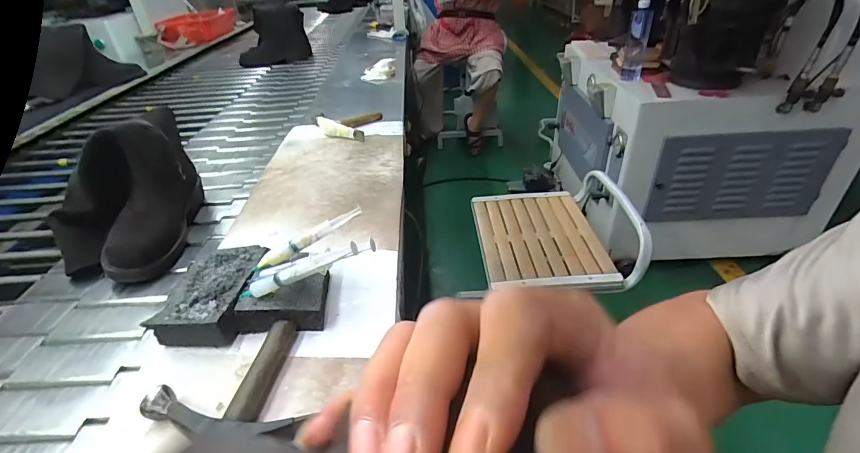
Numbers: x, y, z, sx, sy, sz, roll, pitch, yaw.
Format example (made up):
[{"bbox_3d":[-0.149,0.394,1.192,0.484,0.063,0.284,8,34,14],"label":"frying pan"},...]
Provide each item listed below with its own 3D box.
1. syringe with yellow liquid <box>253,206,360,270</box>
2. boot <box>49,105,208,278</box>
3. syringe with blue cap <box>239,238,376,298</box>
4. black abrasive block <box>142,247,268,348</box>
[{"bbox_3d":[-0.140,0.013,0.491,0.135,0.016,0.013,-31,40,-13],"label":"syringe with yellow liquid"},{"bbox_3d":[-0.472,-0.051,0.657,0.136,0.186,0.228,3,34,8],"label":"boot"},{"bbox_3d":[-0.127,0.041,0.435,0.154,0.013,0.021,-22,32,10],"label":"syringe with blue cap"},{"bbox_3d":[-0.238,0.075,0.475,0.083,0.036,0.131,0,33,3],"label":"black abrasive block"}]

